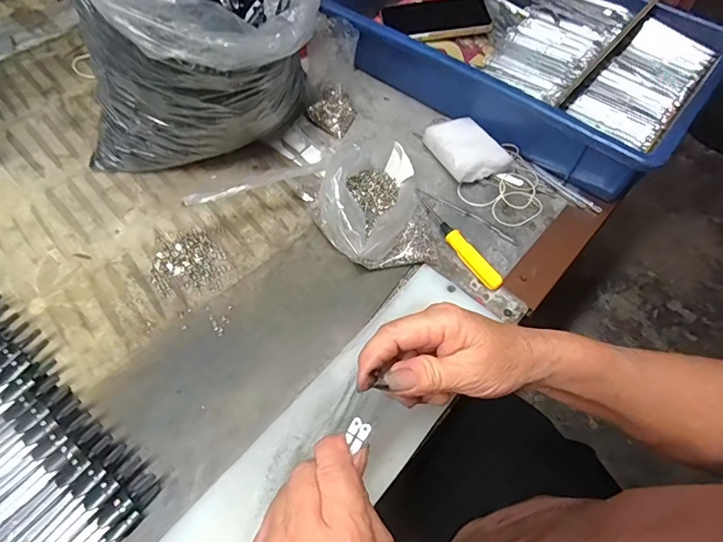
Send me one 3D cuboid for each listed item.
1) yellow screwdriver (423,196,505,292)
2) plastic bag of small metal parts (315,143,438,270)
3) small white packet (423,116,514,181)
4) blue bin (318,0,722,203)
[{"bbox_3d":[0.095,-0.029,0.437,0.017,0.013,0.115,-25,63,-17],"label":"yellow screwdriver"},{"bbox_3d":[0.011,-0.076,0.441,0.115,0.056,0.145,-4,59,-6],"label":"plastic bag of small metal parts"},{"bbox_3d":[0.114,-0.134,0.497,0.061,0.028,0.083,-20,62,-14],"label":"small white packet"},{"bbox_3d":[0.182,-0.279,0.559,0.441,0.084,0.297,35,63,17],"label":"blue bin"}]

